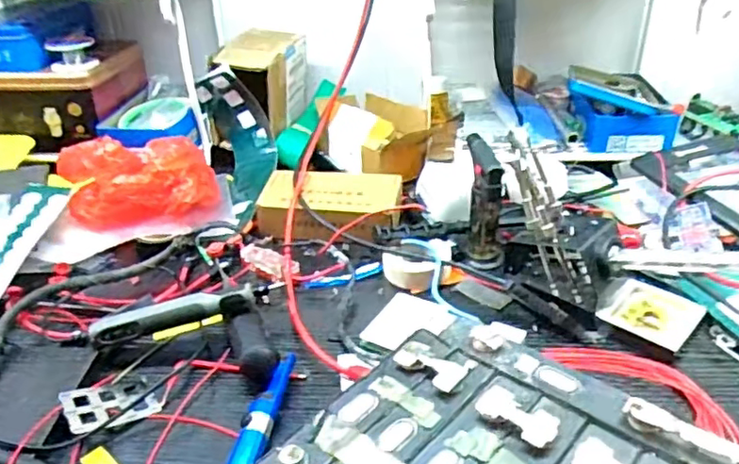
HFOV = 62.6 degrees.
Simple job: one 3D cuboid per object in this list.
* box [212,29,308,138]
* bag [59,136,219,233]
[{"bbox_3d":[-0.137,-0.200,0.797,0.079,0.108,0.134,6,32,13],"label":"box"},{"bbox_3d":[-0.248,-0.058,0.660,0.157,0.075,0.094,-11,32,-15],"label":"bag"}]

